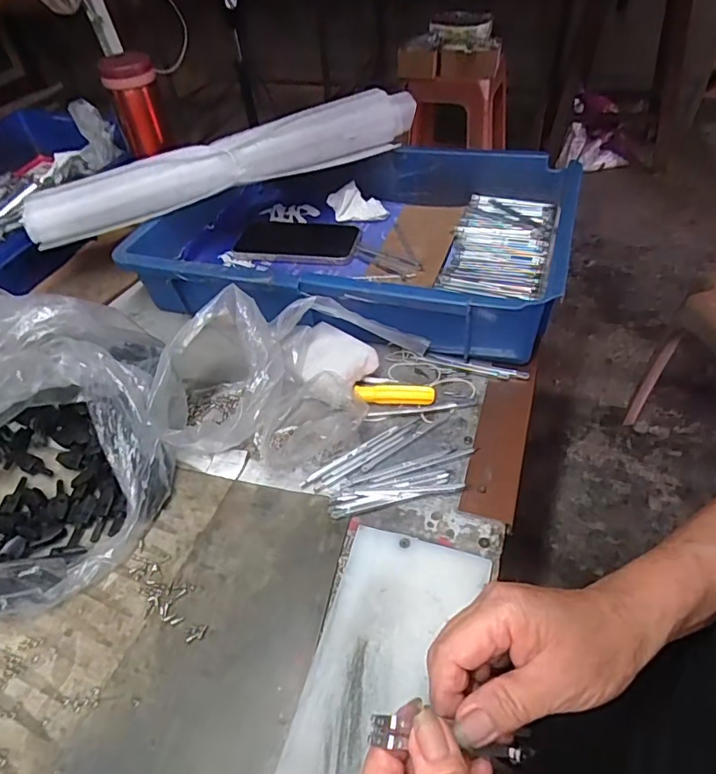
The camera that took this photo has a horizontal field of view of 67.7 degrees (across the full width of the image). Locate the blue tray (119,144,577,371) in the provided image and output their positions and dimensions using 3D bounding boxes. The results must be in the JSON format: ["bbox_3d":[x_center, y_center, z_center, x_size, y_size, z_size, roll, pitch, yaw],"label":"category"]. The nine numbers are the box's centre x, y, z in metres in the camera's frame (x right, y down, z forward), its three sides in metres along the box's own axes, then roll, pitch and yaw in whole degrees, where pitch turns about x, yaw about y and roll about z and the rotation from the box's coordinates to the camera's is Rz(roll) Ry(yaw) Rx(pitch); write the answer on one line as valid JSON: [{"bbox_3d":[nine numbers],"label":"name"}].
[{"bbox_3d":[-0.010,-0.160,0.582,0.438,0.089,0.274,9,48,14],"label":"blue tray"}]

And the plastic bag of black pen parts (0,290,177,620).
[{"bbox_3d":[-0.233,0.024,0.400,0.191,0.126,0.212,-29,50,-21],"label":"plastic bag of black pen parts"}]

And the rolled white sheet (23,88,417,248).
[{"bbox_3d":[-0.139,-0.252,0.594,0.438,0.062,0.052,-20,48,-13],"label":"rolled white sheet"}]

